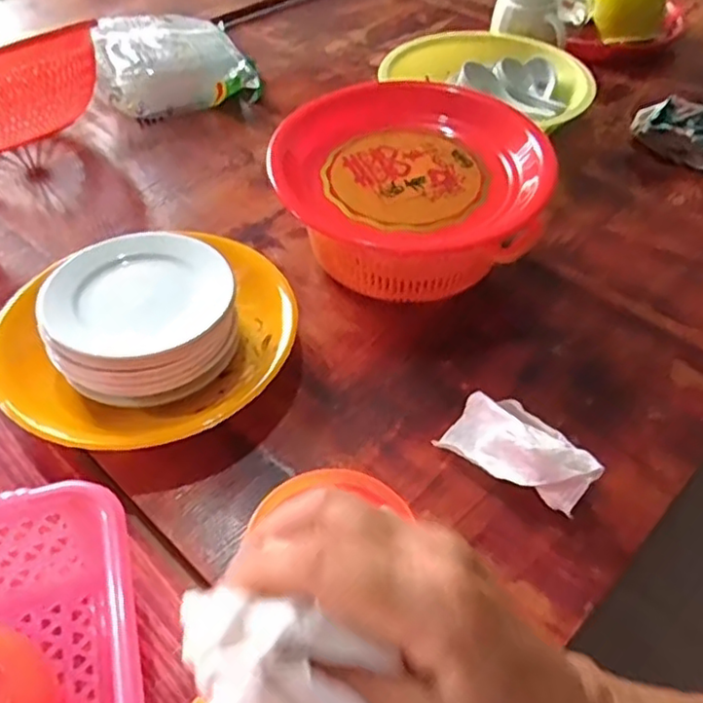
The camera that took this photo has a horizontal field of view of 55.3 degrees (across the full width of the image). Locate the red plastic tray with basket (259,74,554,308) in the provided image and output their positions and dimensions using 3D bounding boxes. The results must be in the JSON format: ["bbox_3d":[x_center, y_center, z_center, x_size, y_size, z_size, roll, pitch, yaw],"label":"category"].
[{"bbox_3d":[0.055,-0.153,0.648,0.253,0.105,0.227,2,48,2],"label":"red plastic tray with basket"}]

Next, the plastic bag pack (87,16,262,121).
[{"bbox_3d":[-0.237,-0.381,0.882,0.196,0.068,0.174,-23,52,-20],"label":"plastic bag pack"}]

